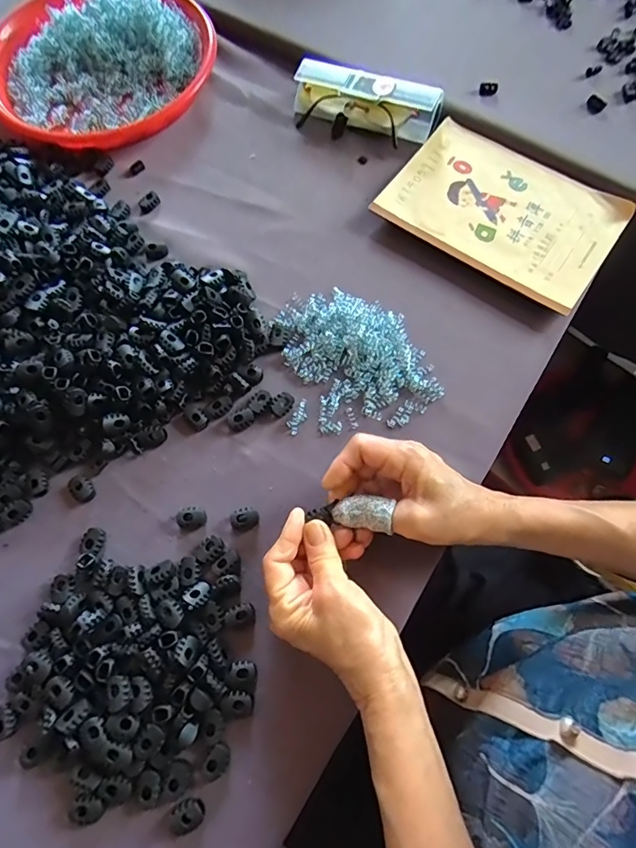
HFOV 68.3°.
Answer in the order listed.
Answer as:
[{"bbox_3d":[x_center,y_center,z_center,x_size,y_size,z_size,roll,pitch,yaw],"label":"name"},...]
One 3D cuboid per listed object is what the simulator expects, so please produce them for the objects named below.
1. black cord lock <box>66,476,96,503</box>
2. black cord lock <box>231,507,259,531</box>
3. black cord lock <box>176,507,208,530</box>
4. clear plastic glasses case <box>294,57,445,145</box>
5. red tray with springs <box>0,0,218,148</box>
[{"bbox_3d":[-0.190,0.052,0.377,0.017,0.006,0.024,-41,75,-11],"label":"black cord lock"},{"bbox_3d":[-0.058,0.075,0.370,0.021,0.009,0.017,-24,72,-6],"label":"black cord lock"},{"bbox_3d":[-0.100,0.075,0.371,0.024,0.009,0.017,0,71,2],"label":"black cord lock"},{"bbox_3d":[0.047,-0.337,0.485,0.153,0.043,0.040,27,74,10],"label":"clear plastic glasses case"},{"bbox_3d":[-0.239,-0.399,0.513,0.248,0.041,0.222,-7,71,-1],"label":"red tray with springs"}]

